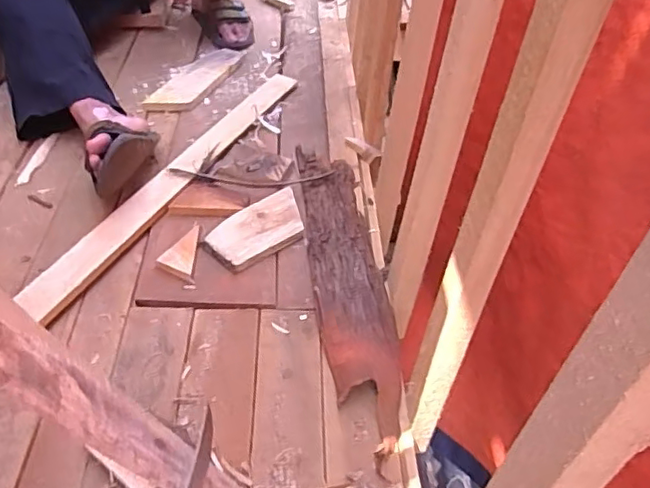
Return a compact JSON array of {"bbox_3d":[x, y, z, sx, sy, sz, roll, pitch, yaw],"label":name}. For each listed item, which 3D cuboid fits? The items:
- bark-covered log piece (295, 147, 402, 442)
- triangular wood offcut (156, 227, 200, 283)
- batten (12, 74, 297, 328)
[{"bbox_3d":[0.026,0.020,0.885,0.102,0.044,0.551,-2,45,-8],"label":"bark-covered log piece"},{"bbox_3d":[-0.215,0.014,0.873,0.052,0.016,0.100,1,45,-6],"label":"triangular wood offcut"},{"bbox_3d":[-0.278,-0.065,0.932,0.066,0.021,0.930,27,47,8],"label":"batten"}]

